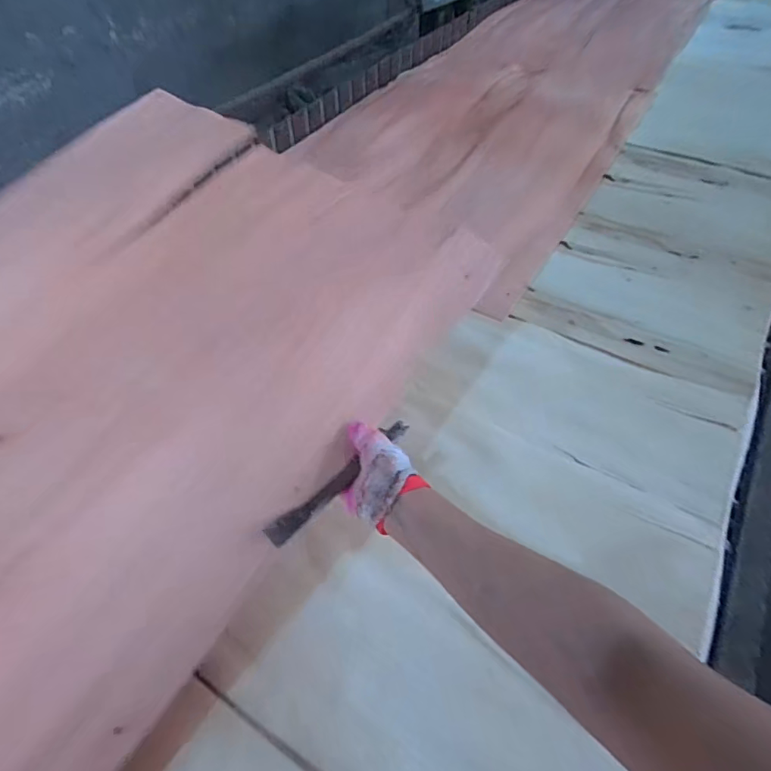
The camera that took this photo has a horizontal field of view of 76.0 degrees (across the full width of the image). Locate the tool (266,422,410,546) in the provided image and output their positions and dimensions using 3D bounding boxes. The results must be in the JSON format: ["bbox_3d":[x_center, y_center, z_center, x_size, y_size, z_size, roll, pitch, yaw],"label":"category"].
[{"bbox_3d":[-0.051,0.109,0.581,0.026,0.023,0.209,37,59,24],"label":"tool"}]

